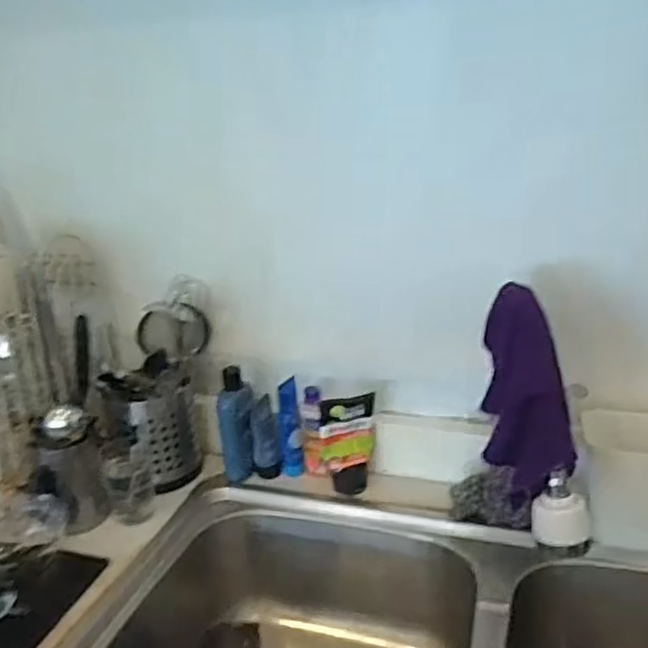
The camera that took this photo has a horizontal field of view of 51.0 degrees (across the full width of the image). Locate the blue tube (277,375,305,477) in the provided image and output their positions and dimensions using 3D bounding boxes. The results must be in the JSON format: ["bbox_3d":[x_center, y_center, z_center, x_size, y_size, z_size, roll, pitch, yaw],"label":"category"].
[{"bbox_3d":[-0.045,0.140,0.911,0.029,0.136,0.020,-7,21,-8],"label":"blue tube"}]

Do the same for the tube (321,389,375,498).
[{"bbox_3d":[0.032,0.158,0.877,0.070,0.135,0.033,-4,21,0],"label":"tube"}]

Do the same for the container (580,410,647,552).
[{"bbox_3d":[0.352,0.171,0.764,0.108,0.107,0.118,3,22,17],"label":"container"}]

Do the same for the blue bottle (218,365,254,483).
[{"bbox_3d":[-0.118,0.137,0.924,0.046,0.150,0.039,-7,21,-10],"label":"blue bottle"}]

